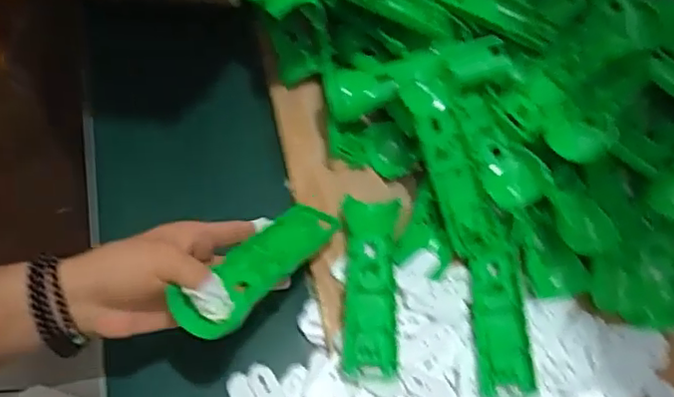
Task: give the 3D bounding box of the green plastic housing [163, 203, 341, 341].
[{"bbox_3d":[-0.053,0.046,0.441,0.041,0.020,0.159,32,37,14],"label":"green plastic housing"}]

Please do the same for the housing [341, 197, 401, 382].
[{"bbox_3d":[0.027,0.071,0.510,0.046,0.025,0.154,4,60,-2],"label":"housing"}]

